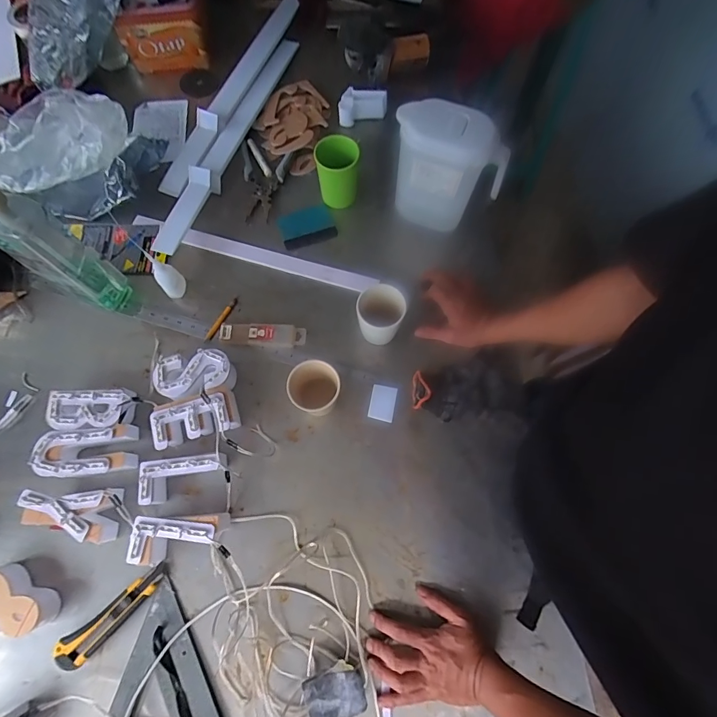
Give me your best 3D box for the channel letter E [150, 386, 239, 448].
[{"bbox_3d":[-0.245,0.089,0.597,0.116,0.053,0.067,-15,72,-4],"label":"channel letter E"}]

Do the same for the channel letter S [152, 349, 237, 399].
[{"bbox_3d":[-0.252,0.029,0.620,0.111,0.055,0.064,-7,72,-1],"label":"channel letter S"}]

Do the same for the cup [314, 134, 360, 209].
[{"bbox_3d":[-0.036,-0.323,0.705,0.073,0.107,0.071,0,72,1],"label":"cup"}]

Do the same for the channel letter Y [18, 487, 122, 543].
[{"bbox_3d":[-0.394,0.216,0.552,0.129,0.051,0.070,4,72,2],"label":"channel letter Y"}]

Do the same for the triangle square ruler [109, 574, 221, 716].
[{"bbox_3d":[-0.252,0.421,0.494,0.110,0.020,0.225,-29,73,-8],"label":"triangle square ruler"}]

